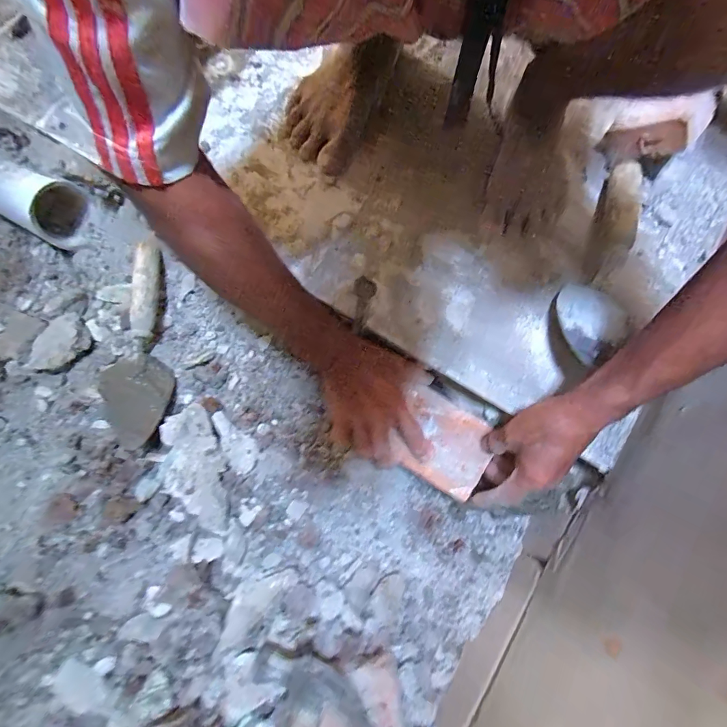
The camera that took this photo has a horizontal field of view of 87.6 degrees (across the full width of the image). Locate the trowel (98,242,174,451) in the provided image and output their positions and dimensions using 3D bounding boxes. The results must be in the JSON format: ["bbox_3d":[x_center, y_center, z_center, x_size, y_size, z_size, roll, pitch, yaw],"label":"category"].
[{"bbox_3d":[-0.288,-0.030,0.478,0.085,0.047,0.270,-3,75,-4],"label":"trowel"}]

